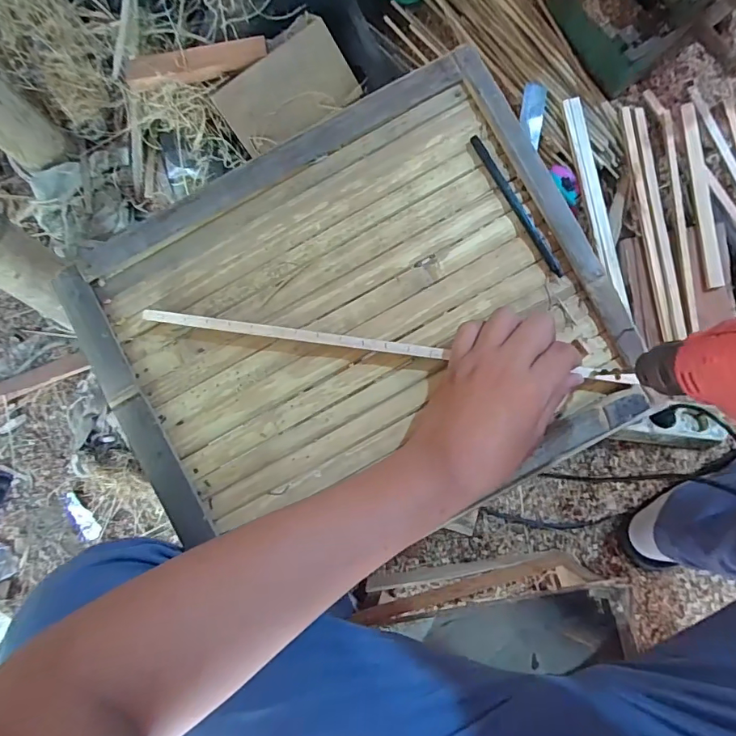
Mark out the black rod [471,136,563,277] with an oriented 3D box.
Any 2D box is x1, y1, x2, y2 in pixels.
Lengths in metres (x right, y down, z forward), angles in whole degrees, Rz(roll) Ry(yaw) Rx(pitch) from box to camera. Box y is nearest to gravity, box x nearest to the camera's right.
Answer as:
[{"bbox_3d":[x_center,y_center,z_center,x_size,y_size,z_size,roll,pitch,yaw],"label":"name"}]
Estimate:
[{"bbox_3d":[0.126,-0.138,0.401,0.008,0.008,0.136,-30,87,1],"label":"black rod"}]

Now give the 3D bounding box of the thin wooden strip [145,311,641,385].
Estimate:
[{"bbox_3d":[0.017,-0.017,0.371,0.387,0.010,0.009,8,83,1],"label":"thin wooden strip"}]

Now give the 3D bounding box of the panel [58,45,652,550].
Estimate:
[{"bbox_3d":[-0.008,-0.032,0.380,0.391,0.038,0.323,-29,81,1],"label":"panel"}]

